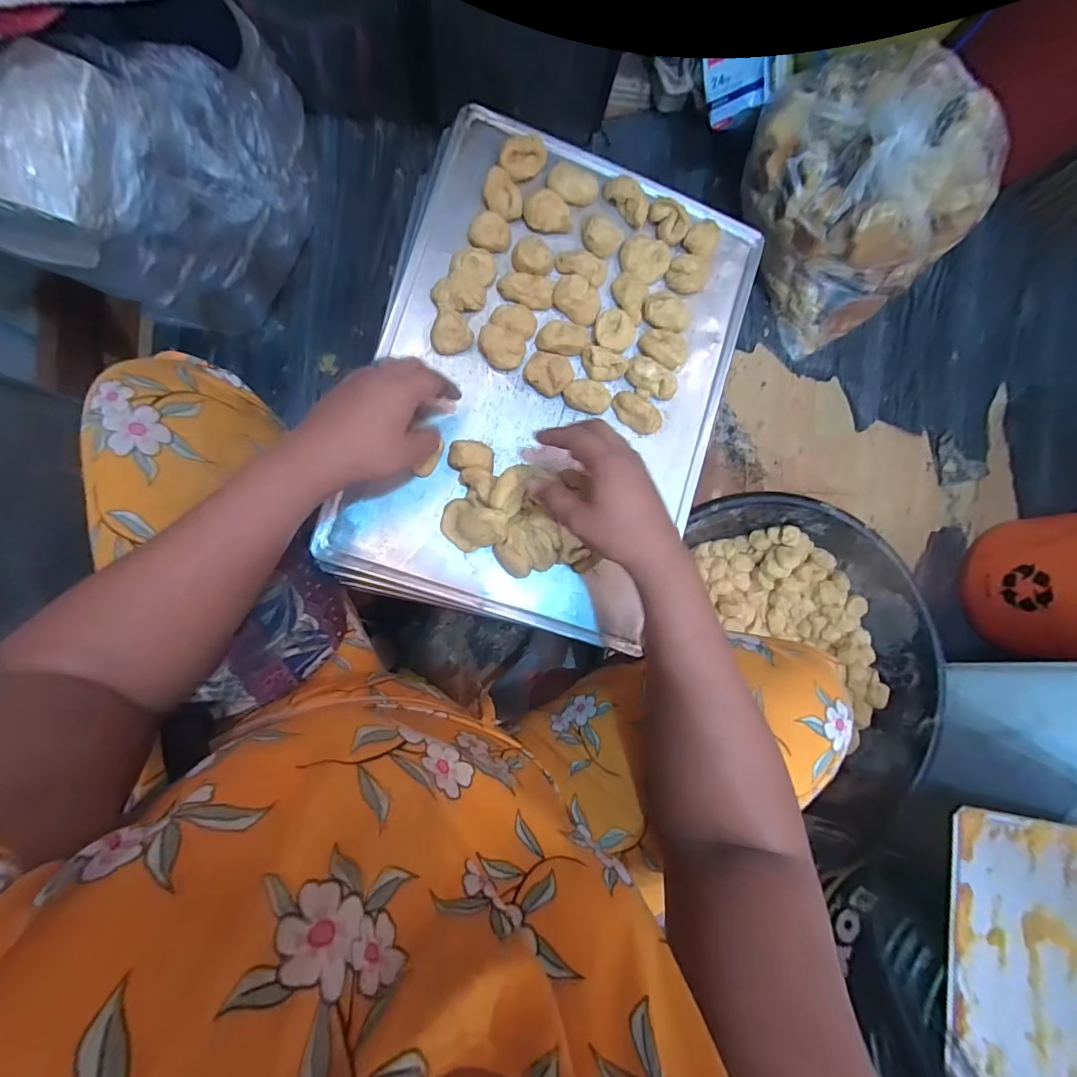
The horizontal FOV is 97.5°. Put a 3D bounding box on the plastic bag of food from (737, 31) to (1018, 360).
[{"bbox_3d":[0.488,-0.529,0.764,0.229,0.295,0.333,-37,91,-8],"label":"plastic bag of food"}]

